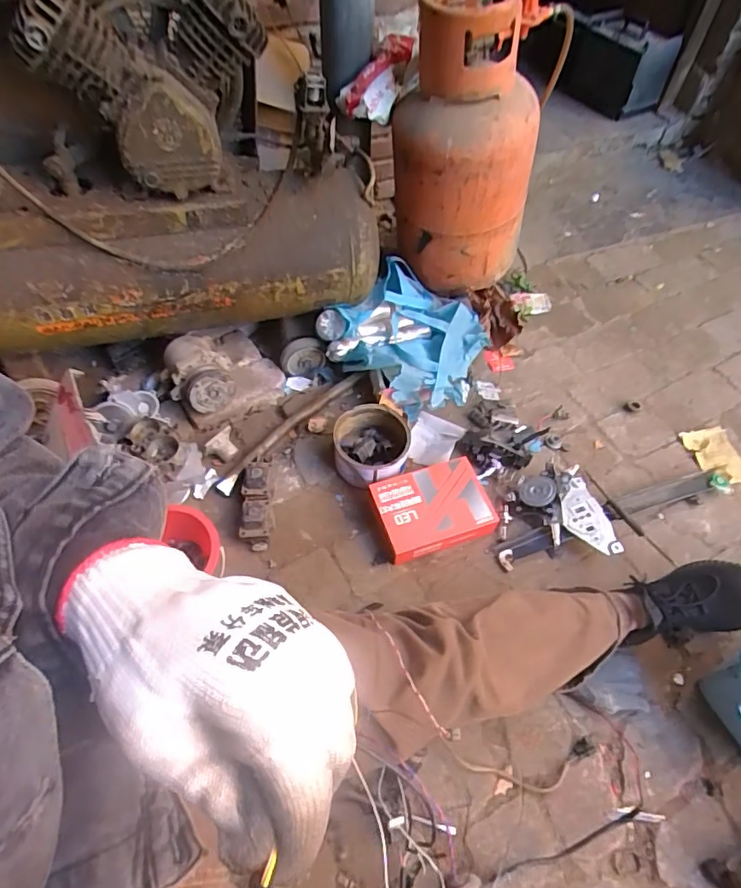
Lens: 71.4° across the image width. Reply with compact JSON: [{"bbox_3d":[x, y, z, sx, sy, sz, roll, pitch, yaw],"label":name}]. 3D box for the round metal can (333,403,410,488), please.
[{"bbox_3d":[0.004,0.009,1.053,0.154,0.074,0.159,-9,55,-2],"label":"round metal can"}]

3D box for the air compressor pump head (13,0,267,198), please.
[{"bbox_3d":[-0.325,-0.558,0.797,0.296,0.260,0.191,-16,57,-11],"label":"air compressor pump head"}]

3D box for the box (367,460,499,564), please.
[{"bbox_3d":[0.122,0.119,0.990,0.216,0.053,0.157,-15,57,-10],"label":"box"}]

